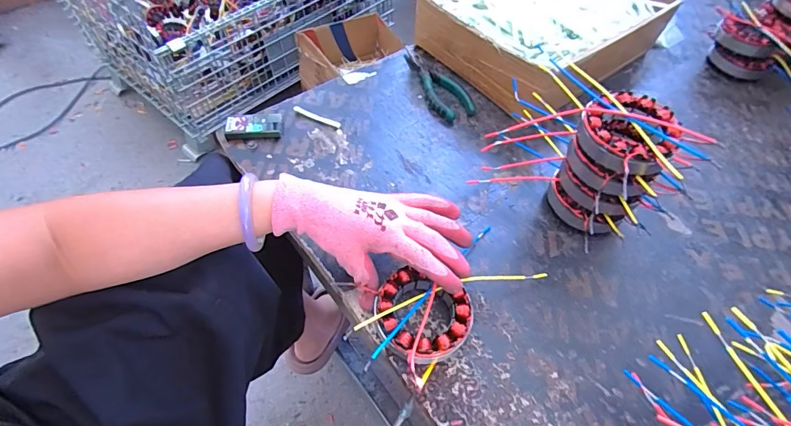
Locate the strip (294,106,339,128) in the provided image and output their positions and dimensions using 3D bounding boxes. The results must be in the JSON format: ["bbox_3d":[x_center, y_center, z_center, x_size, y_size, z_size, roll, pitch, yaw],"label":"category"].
[{"bbox_3d":[-0.101,-0.125,0.542,0.069,0.007,0.010,25,57,14],"label":"strip"}]

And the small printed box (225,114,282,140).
[{"bbox_3d":[-0.177,-0.109,0.519,0.067,0.014,0.034,-5,55,-7],"label":"small printed box"}]

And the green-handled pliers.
[{"bbox_3d":[0.061,-0.187,0.587,0.059,0.010,0.147,-13,57,-12],"label":"green-handled pliers"}]

